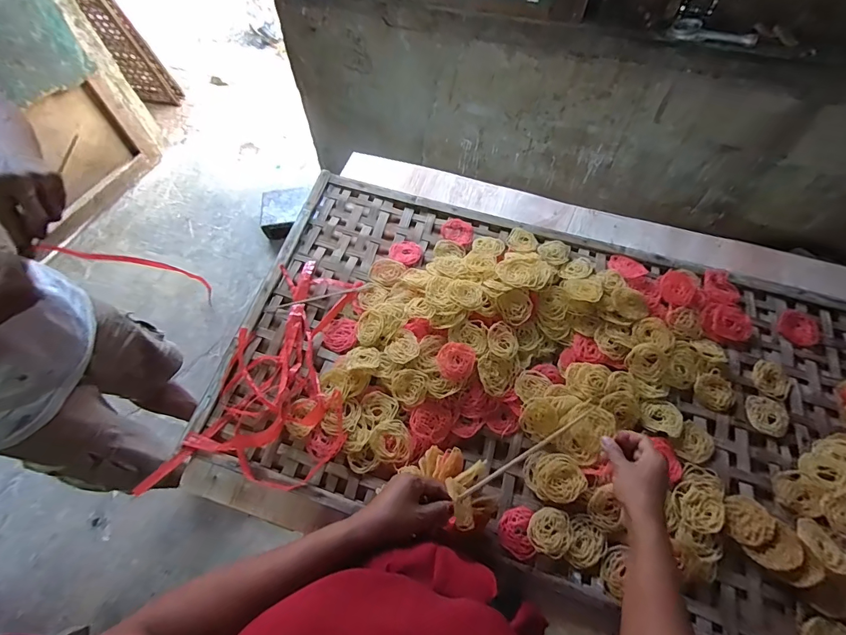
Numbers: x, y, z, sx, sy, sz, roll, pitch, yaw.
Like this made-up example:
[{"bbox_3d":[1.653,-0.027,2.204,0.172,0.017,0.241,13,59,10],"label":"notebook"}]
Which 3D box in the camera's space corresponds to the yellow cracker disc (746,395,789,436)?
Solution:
[{"bbox_3d":[0.576,0.163,0.687,0.061,0.008,0.068,17,65,11],"label":"yellow cracker disc"}]

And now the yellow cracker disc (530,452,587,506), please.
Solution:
[{"bbox_3d":[0.211,0.252,0.645,0.076,0.017,0.070,-1,63,2],"label":"yellow cracker disc"}]

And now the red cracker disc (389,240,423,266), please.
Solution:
[{"bbox_3d":[-0.035,-0.134,0.856,0.062,0.010,0.068,7,59,-11],"label":"red cracker disc"}]

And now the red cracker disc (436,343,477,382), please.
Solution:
[{"bbox_3d":[0.056,0.073,0.703,0.061,0.015,0.065,-1,63,2],"label":"red cracker disc"}]

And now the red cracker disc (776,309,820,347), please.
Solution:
[{"bbox_3d":[0.703,0.020,0.771,0.072,0.004,0.067,-1,63,2],"label":"red cracker disc"}]

